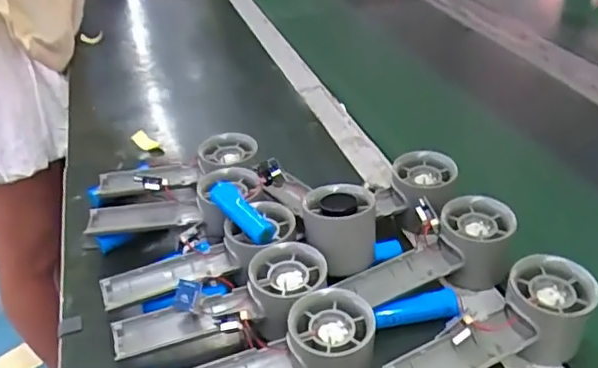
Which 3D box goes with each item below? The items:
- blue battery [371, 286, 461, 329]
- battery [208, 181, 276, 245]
[{"bbox_3d":[0.089,0.095,0.431,0.069,0.017,0.017,-8,36,-8],"label":"blue battery"},{"bbox_3d":[-0.045,0.020,0.455,0.024,0.023,0.071,-30,59,-33],"label":"battery"}]

